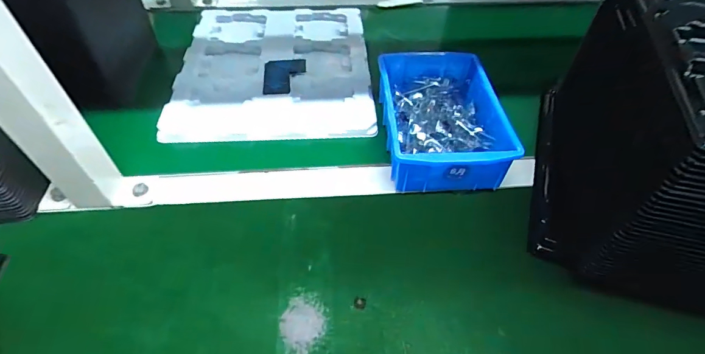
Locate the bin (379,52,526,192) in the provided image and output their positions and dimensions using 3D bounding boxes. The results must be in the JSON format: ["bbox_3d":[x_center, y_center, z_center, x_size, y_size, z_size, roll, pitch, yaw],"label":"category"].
[{"bbox_3d":[0.103,-0.073,0.471,0.131,0.064,0.205,0,49,-3],"label":"bin"}]

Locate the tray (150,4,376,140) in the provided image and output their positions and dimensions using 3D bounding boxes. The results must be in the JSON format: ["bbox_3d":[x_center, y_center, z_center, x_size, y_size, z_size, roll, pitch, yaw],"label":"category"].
[{"bbox_3d":[-0.116,-0.179,0.588,0.274,0.013,0.330,-1,49,-4],"label":"tray"}]

